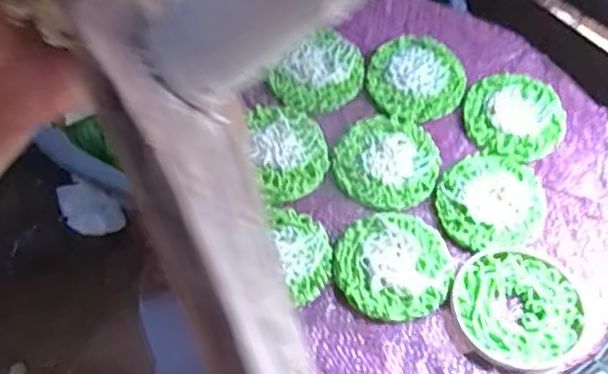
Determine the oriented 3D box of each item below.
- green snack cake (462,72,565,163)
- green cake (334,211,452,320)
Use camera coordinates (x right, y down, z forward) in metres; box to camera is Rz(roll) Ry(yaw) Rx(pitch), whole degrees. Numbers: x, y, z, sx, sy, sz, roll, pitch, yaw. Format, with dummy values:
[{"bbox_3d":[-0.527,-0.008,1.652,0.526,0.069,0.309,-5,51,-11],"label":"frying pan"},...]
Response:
[{"bbox_3d":[0.169,-0.059,0.511,0.076,0.009,0.077,24,62,12],"label":"green snack cake"},{"bbox_3d":[0.062,0.052,0.440,0.077,0.007,0.077,8,60,2],"label":"green cake"}]

